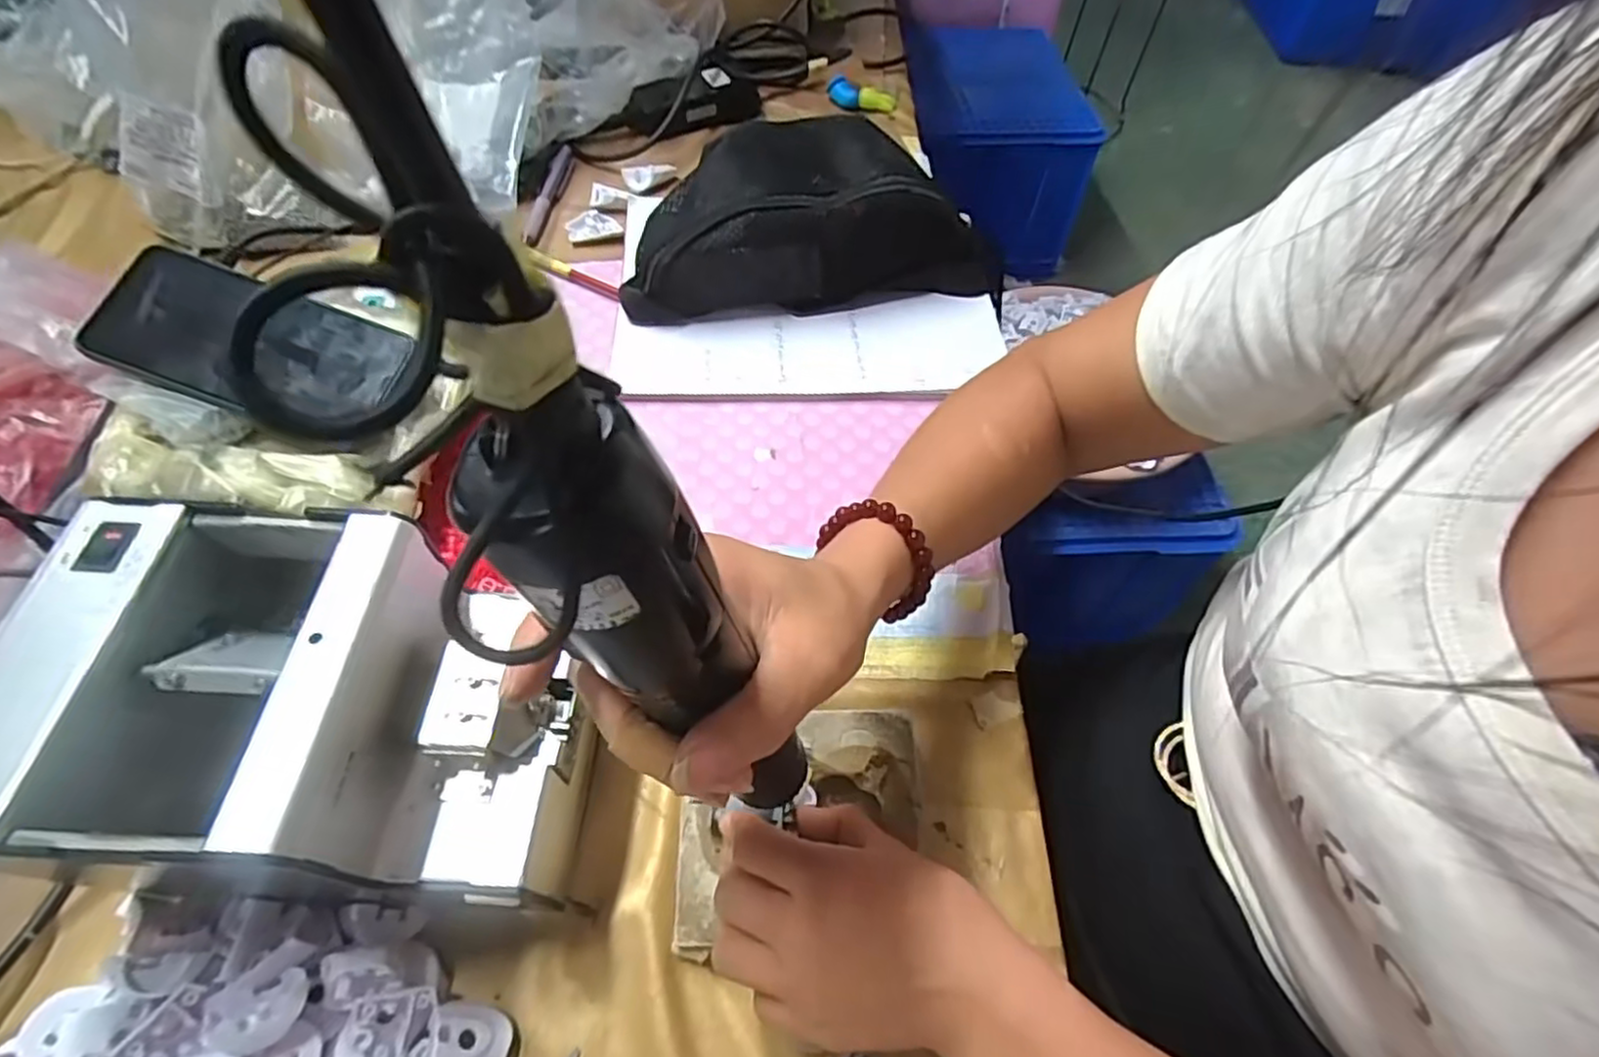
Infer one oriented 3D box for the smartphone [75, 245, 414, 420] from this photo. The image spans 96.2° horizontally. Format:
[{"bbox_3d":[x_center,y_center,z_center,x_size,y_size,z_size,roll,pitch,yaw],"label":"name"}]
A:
[{"bbox_3d":[-0.308,-0.105,0.402,0.166,0.010,0.074,20,71,2],"label":"smartphone"}]

